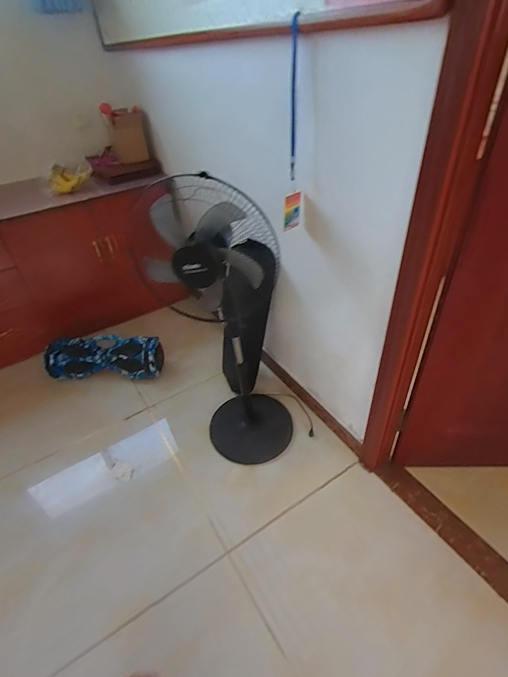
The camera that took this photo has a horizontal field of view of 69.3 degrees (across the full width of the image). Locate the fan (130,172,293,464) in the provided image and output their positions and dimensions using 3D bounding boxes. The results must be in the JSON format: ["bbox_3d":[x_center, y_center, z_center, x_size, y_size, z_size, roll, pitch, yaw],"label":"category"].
[{"bbox_3d":[-0.093,0.001,1.332,0.437,1.059,0.368,1,41,5],"label":"fan"}]

